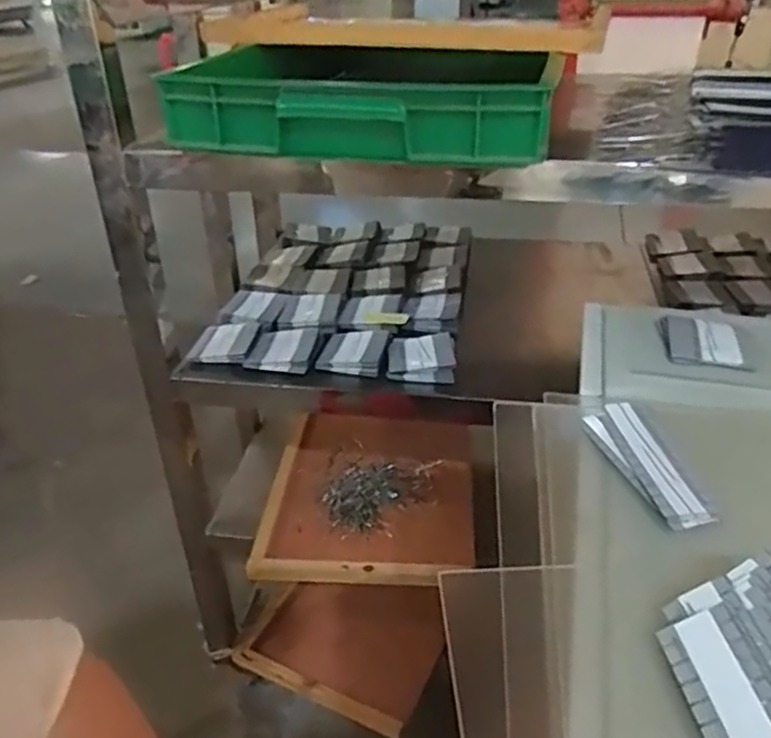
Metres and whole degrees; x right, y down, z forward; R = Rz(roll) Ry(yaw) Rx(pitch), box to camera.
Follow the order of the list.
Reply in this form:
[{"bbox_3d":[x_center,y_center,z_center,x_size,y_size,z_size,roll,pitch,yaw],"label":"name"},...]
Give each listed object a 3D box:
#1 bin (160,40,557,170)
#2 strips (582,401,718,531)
[{"bbox_3d":[-0.016,-0.285,0.696,0.369,0.094,0.247,7,33,13],"label":"bin"},{"bbox_3d":[0.193,0.068,0.498,0.061,0.005,0.133,1,33,-7],"label":"strips"}]

